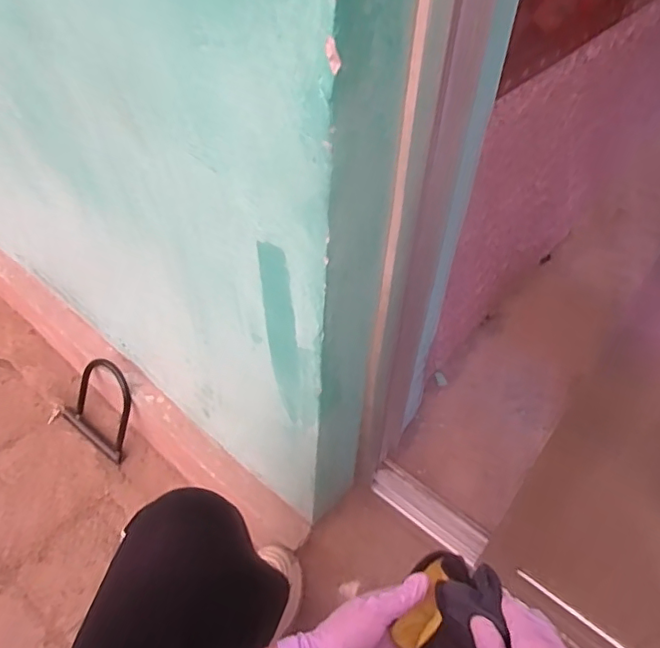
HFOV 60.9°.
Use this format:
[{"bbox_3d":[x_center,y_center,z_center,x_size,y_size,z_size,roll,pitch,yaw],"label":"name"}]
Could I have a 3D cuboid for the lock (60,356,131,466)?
[{"bbox_3d":[-0.445,0.152,1.099,0.178,0.208,0.029,36,27,27],"label":"lock"}]

